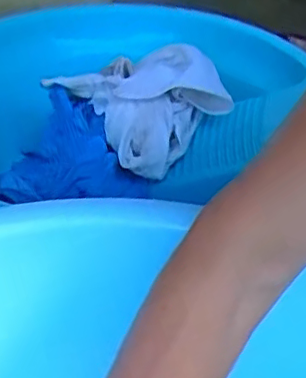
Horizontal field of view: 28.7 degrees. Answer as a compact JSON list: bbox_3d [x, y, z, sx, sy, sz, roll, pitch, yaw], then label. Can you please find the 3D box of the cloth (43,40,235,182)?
[{"bbox_3d":[-0.018,-0.110,0.679,0.165,0.089,0.135,31,45,31],"label":"cloth"}]

